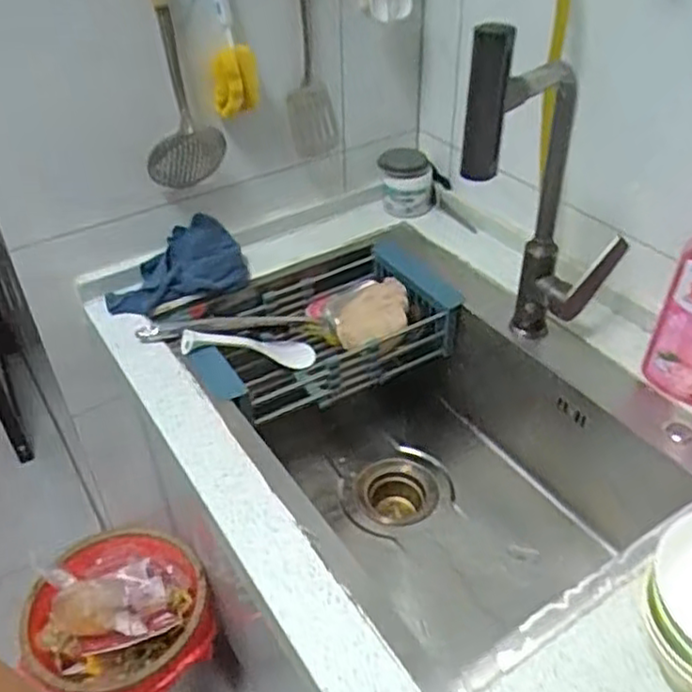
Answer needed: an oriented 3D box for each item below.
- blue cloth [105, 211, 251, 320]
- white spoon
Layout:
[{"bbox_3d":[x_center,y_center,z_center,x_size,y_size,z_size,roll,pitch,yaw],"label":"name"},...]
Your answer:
[{"bbox_3d":[-0.246,-0.113,1.005,0.199,0.109,0.039,-19,-2,-13],"label":"blue cloth"},{"bbox_3d":[-0.134,0.001,0.988,0.213,0.038,0.037,10,23,-45],"label":"white spoon"}]

